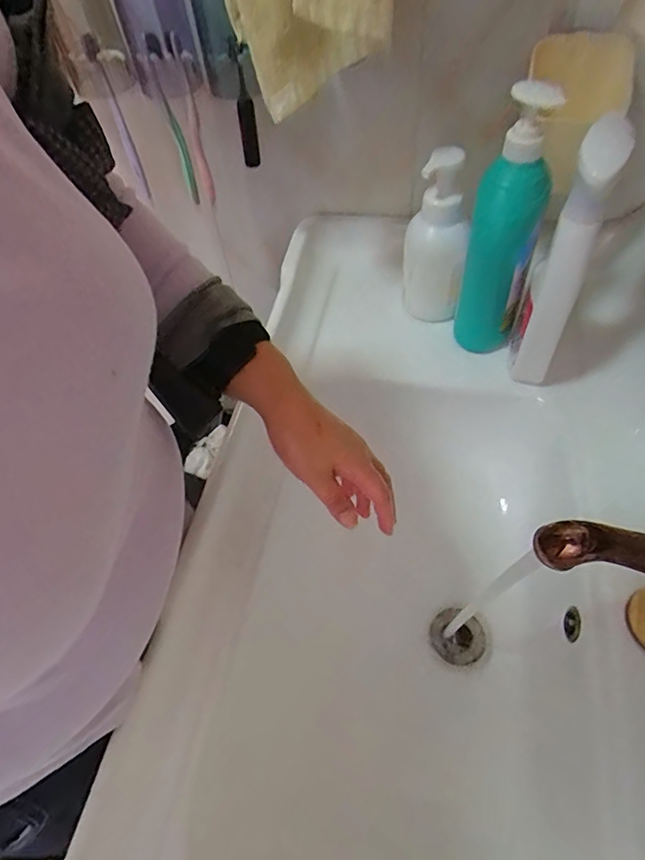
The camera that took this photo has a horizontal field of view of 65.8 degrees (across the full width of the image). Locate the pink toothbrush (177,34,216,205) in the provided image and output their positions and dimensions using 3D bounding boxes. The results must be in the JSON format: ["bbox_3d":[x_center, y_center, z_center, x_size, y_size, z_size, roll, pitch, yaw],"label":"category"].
[{"bbox_3d":[-0.149,-0.359,0.593,0.017,0.176,0.016,-23,55,-11],"label":"pink toothbrush"}]

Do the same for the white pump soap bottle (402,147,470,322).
[{"bbox_3d":[0.130,-0.216,0.582,0.067,0.192,0.052,1,54,7],"label":"white pump soap bottle"}]

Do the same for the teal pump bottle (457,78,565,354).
[{"bbox_3d":[0.193,-0.209,0.541,0.066,0.292,0.073,10,55,13],"label":"teal pump bottle"}]

